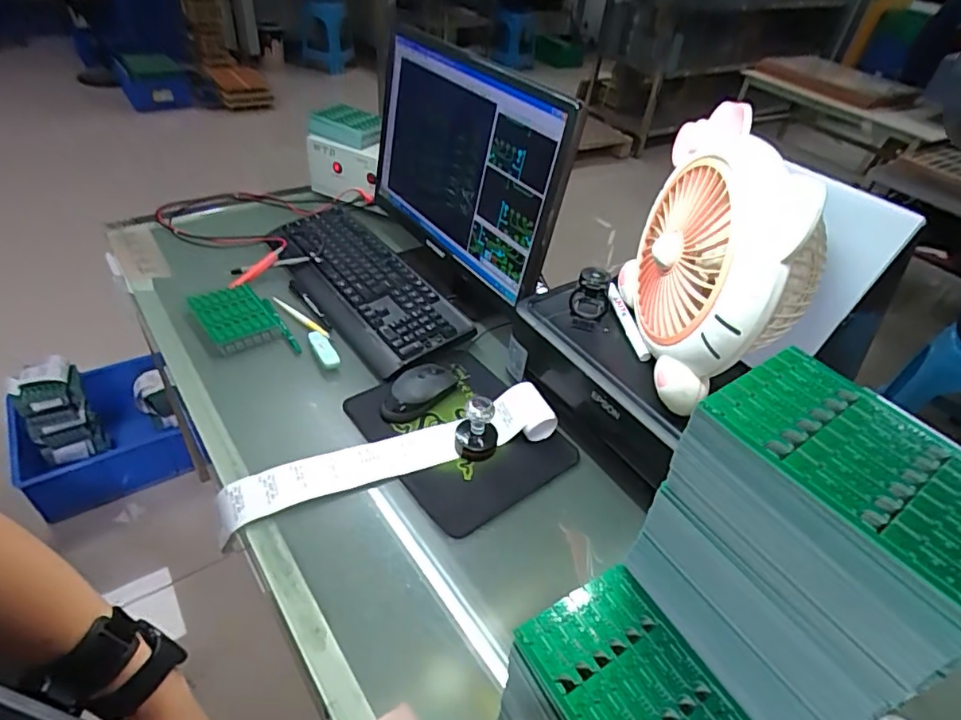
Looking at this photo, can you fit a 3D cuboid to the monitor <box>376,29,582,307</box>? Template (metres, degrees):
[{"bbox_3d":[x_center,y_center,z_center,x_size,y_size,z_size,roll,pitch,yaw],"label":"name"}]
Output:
[{"bbox_3d":[-0.042,-0.305,0.826,0.069,0.308,0.484,-18,46,-26],"label":"monitor"}]

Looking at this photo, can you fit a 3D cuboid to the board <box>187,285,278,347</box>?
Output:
[{"bbox_3d":[-0.362,-0.063,0.818,0.088,0.023,0.123,-22,48,-29],"label":"board"}]

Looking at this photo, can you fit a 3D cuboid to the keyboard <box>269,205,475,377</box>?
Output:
[{"bbox_3d":[-0.201,-0.136,0.906,0.161,0.033,0.443,-23,49,-30],"label":"keyboard"}]

